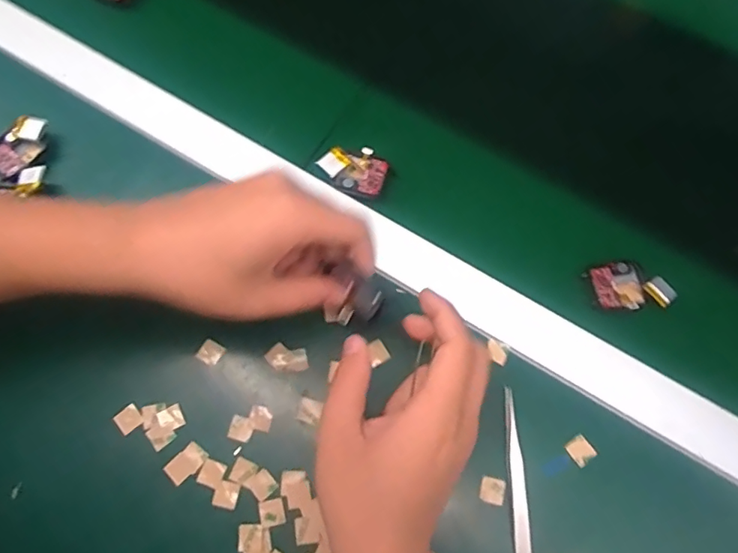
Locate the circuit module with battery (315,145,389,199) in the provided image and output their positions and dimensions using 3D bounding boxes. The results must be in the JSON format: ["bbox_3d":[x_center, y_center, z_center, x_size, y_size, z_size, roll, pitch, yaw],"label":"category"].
[{"bbox_3d":[-0.013,-0.084,0.413,0.050,0.014,0.038,20,71,6],"label":"circuit module with battery"}]

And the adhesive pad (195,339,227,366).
[{"bbox_3d":[-0.112,0.054,0.371,0.015,0.004,0.016,33,73,10],"label":"adhesive pad"}]

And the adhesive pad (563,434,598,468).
[{"bbox_3d":[0.142,0.117,0.353,0.016,0.004,0.017,-37,78,0],"label":"adhesive pad"}]

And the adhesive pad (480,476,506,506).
[{"bbox_3d":[0.081,0.141,0.346,0.015,0.006,0.015,12,71,4],"label":"adhesive pad"}]

